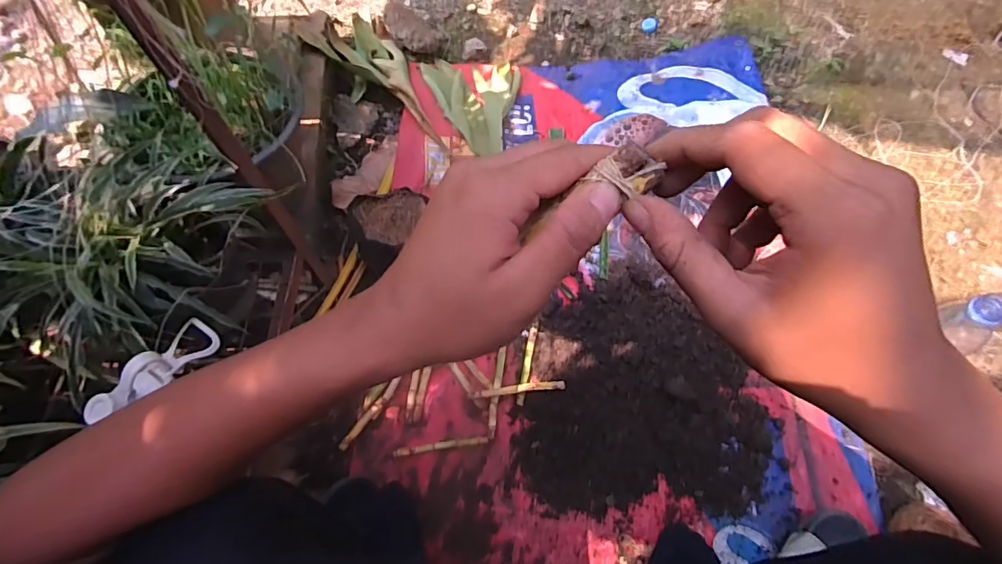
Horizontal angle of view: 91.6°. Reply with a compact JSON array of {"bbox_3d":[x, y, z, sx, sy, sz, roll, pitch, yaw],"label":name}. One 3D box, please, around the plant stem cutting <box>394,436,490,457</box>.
[{"bbox_3d":[-0.085,0.234,0.697,0.133,0.007,0.012,-8,64,-3],"label":"plant stem cutting"}]

